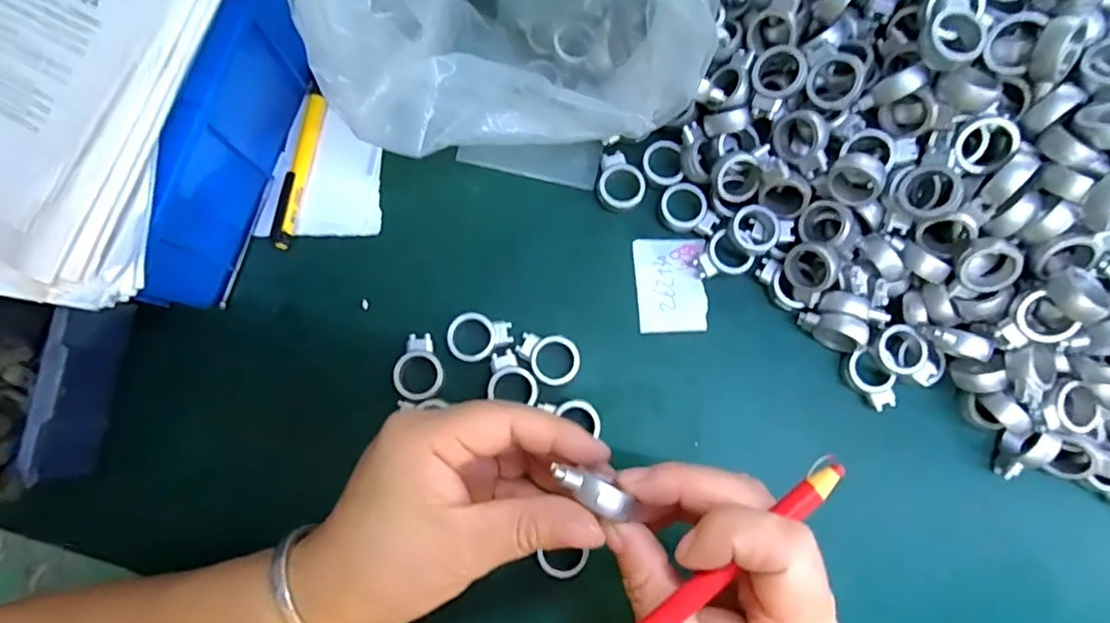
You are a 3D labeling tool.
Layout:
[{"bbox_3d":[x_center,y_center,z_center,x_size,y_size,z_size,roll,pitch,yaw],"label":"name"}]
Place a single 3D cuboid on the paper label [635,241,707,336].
[{"bbox_3d":[0.065,-0.015,0.316,0.038,0.004,0.053,-2,80,-2],"label":"paper label"}]

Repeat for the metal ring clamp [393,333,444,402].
[{"bbox_3d":[-0.072,0.029,0.299,0.026,0.005,0.035,-5,80,-2],"label":"metal ring clamp"}]

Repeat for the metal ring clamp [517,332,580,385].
[{"bbox_3d":[-0.004,0.024,0.299,0.034,0.004,0.026,26,80,3],"label":"metal ring clamp"}]

